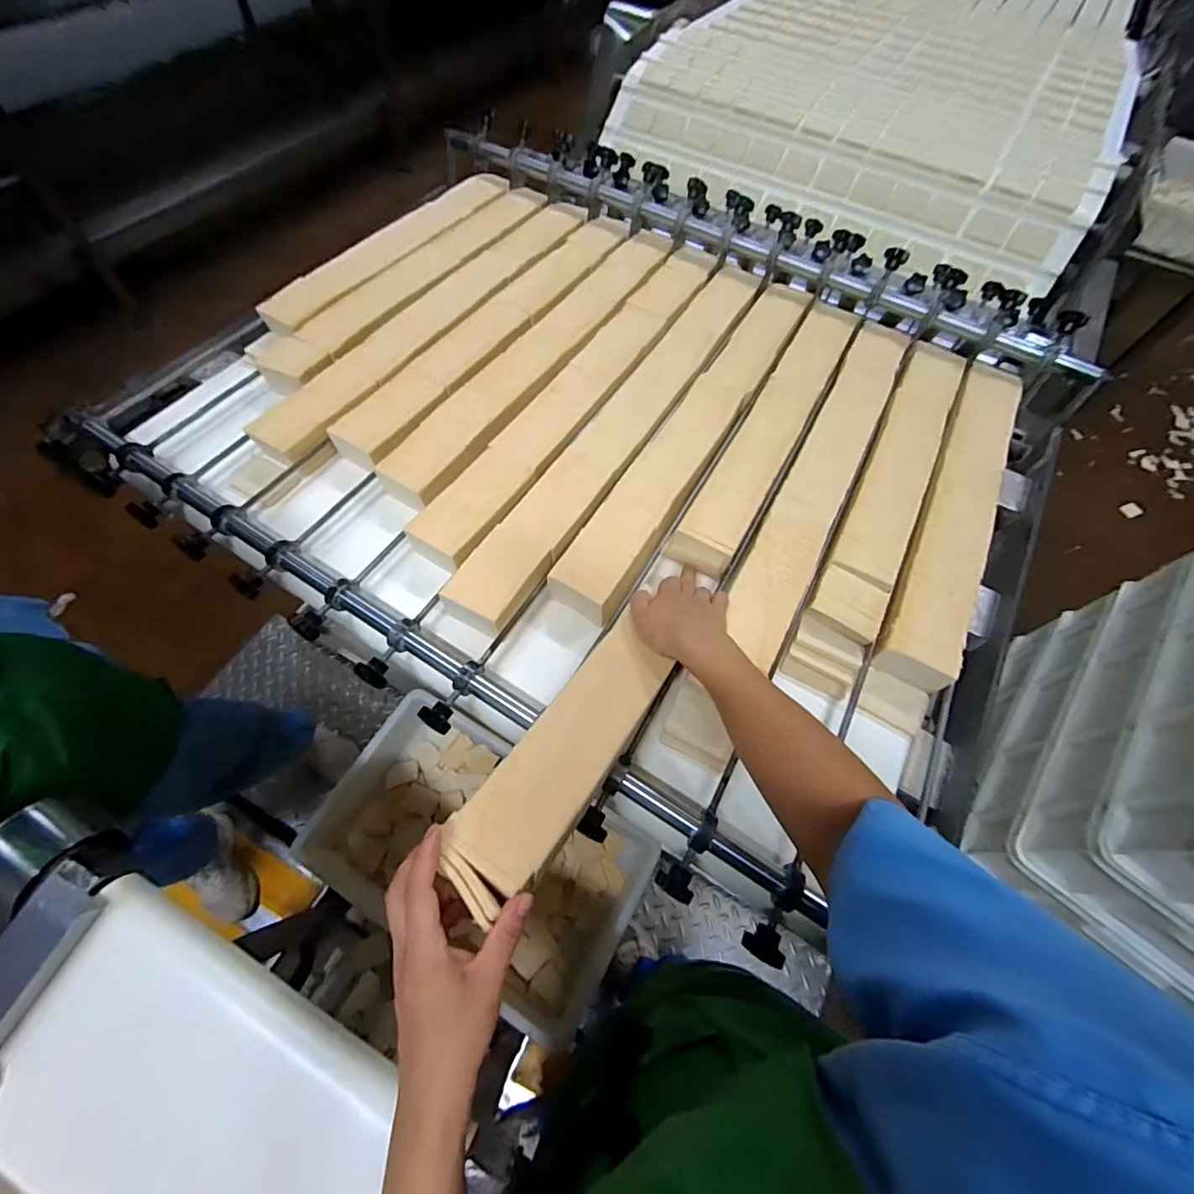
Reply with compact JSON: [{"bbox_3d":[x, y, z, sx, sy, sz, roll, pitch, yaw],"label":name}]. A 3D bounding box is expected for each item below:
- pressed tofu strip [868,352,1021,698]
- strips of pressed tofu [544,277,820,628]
[{"bbox_3d":[0.477,-0.122,0.671,0.080,0.058,0.536,27,64,12],"label":"pressed tofu strip"},{"bbox_3d":[0.152,-0.244,0.715,0.088,0.040,0.662,30,65,13],"label":"strips of pressed tofu"}]

